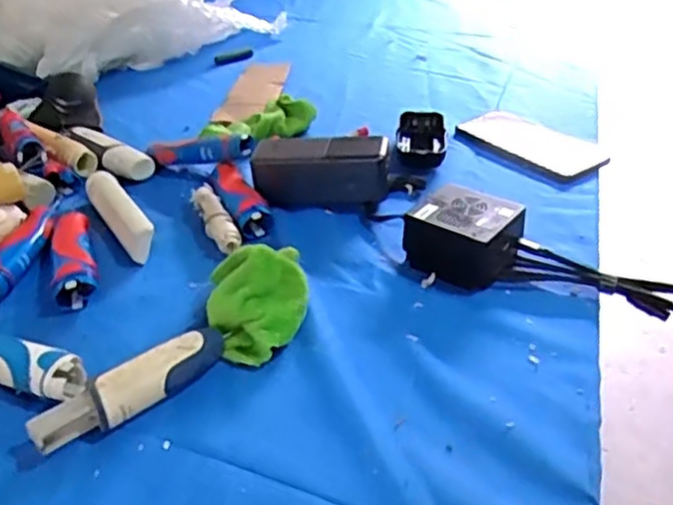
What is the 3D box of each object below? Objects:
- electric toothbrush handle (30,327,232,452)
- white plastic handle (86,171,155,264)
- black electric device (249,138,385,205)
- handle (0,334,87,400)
[{"bbox_3d":[-0.130,0.089,0.457,0.133,0.025,0.028,-25,43,-33],"label":"electric toothbrush handle"},{"bbox_3d":[-0.203,-0.040,0.644,0.026,0.030,0.145,-19,39,-27],"label":"white plastic handle"},{"bbox_3d":[-0.014,-0.079,0.677,0.130,0.055,0.060,2,35,3],"label":"black electric device"},{"bbox_3d":[-0.221,0.074,0.478,0.105,0.023,0.031,14,37,18],"label":"handle"}]

